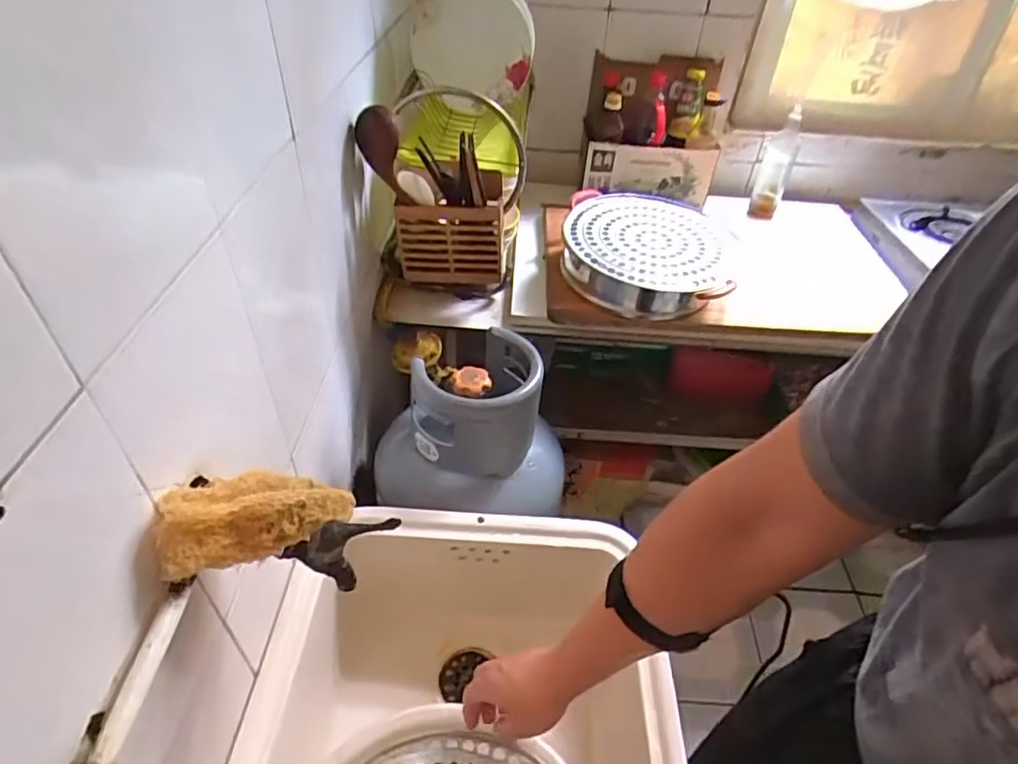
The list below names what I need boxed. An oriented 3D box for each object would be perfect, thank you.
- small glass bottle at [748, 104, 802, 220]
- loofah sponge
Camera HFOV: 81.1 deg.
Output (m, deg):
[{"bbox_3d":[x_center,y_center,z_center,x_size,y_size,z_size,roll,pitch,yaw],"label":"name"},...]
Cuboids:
[{"bbox_3d":[0.579,-0.471,1.286,0.061,0.241,0.055,19,45,17],"label":"small glass bottle"},{"bbox_3d":[-0.202,0.106,0.481,0.157,0.054,0.060,-4,36,-47],"label":"loofah sponge"}]

